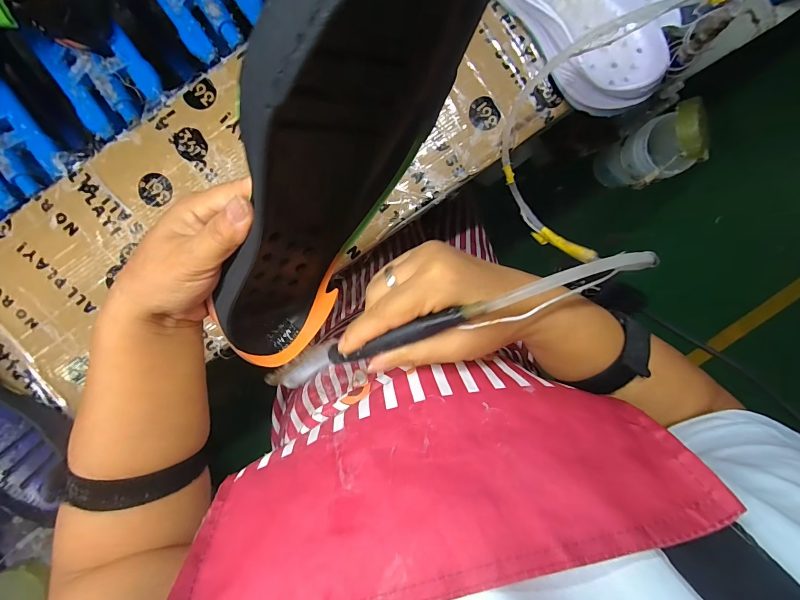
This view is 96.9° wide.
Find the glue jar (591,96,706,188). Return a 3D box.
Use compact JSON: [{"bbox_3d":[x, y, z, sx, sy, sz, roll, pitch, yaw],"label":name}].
[{"bbox_3d":[0.329,-0.196,0.479,0.071,0.146,0.071,0,97,-3],"label":"glue jar"}]

